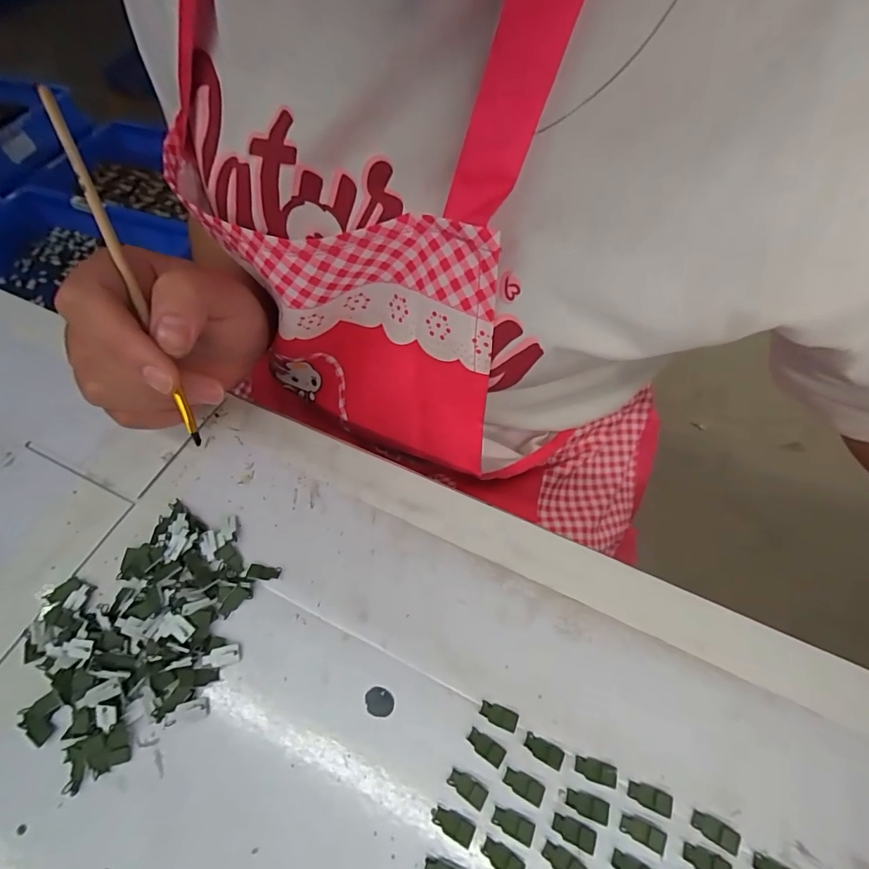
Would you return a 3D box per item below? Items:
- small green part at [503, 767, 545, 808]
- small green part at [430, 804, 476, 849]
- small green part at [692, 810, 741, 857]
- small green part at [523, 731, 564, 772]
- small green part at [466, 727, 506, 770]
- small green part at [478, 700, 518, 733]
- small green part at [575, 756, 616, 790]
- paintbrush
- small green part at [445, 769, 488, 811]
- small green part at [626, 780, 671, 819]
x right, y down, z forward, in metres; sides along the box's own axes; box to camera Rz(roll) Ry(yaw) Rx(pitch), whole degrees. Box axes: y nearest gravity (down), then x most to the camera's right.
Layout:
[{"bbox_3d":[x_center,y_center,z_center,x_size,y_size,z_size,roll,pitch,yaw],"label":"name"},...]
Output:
[{"bbox_3d":[0.032,0.126,0.164,0.014,0.004,0.007,23,63,15],"label":"small green part"},{"bbox_3d":[0.006,0.137,0.160,0.015,0.004,0.007,22,62,14],"label":"small green part"},{"bbox_3d":[0.097,0.136,0.157,0.014,0.004,0.007,20,61,27],"label":"small green part"},{"bbox_3d":[0.041,0.117,0.170,0.014,0.004,0.007,24,63,16],"label":"small green part"},{"bbox_3d":[0.019,0.117,0.170,0.015,0.004,0.007,28,64,18],"label":"small green part"},{"bbox_3d":[0.025,0.108,0.176,0.014,0.004,0.007,18,61,13],"label":"small green part"},{"bbox_3d":[0.059,0.123,0.166,0.014,0.004,0.007,14,61,10],"label":"small green part"},{"bbox_3d":[-0.130,-0.070,0.190,0.005,0.006,0.159,-23,92,-11],"label":"paintbrush"},{"bbox_3d":[0.012,0.127,0.165,0.014,0.004,0.007,28,64,18],"label":"small green part"},{"bbox_3d":[0.077,0.129,0.162,0.014,0.004,0.007,12,59,24],"label":"small green part"}]

